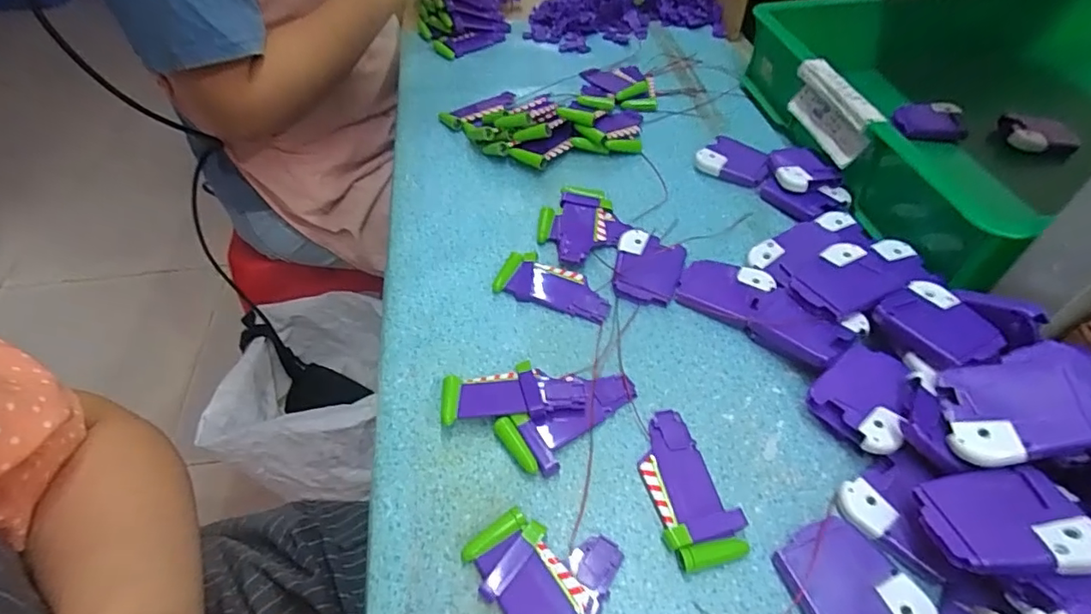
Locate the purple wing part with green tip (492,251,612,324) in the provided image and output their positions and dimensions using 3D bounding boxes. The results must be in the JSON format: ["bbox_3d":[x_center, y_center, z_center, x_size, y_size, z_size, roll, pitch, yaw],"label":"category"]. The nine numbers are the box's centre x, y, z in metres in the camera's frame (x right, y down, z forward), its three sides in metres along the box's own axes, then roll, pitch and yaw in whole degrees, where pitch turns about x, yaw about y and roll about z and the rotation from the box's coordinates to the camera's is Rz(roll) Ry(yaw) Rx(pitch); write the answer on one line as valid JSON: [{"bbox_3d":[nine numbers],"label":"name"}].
[{"bbox_3d":[0.007,-0.016,0.409,0.091,0.008,0.040,19,54,18],"label":"purple wing part with green tip"}]

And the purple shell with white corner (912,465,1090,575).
[{"bbox_3d":[0.214,0.100,0.251,0.061,0.007,0.050,-14,33,11],"label":"purple shell with white corner"}]

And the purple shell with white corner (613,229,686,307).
[{"bbox_3d":[0.079,-0.030,0.411,0.050,0.016,0.059,13,52,14],"label":"purple shell with white corner"}]

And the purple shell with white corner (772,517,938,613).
[{"bbox_3d":[0.150,0.139,0.264,0.048,0.017,0.060,-19,52,-12],"label":"purple shell with white corner"}]

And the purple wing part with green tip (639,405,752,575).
[{"bbox_3d":[0.079,0.101,0.307,0.041,0.011,0.089,-12,51,-7],"label":"purple wing part with green tip"}]

